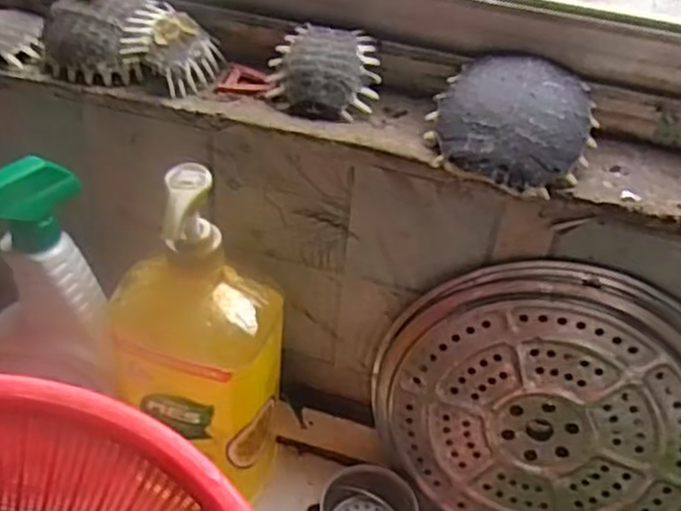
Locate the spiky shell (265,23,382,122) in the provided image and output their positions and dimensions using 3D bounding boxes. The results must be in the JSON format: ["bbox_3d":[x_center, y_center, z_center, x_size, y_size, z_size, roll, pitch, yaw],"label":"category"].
[{"bbox_3d":[-0.012,-0.124,0.487,0.073,0.022,0.064,8,76,16],"label":"spiky shell"}]

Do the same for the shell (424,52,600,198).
[{"bbox_3d":[0.112,-0.087,0.461,0.098,0.048,0.088,24,43,19],"label":"shell"}]

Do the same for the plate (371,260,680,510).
[{"bbox_3d":[0.148,0.117,0.523,0.238,0.235,0.010,-25,14,26],"label":"plate"}]

